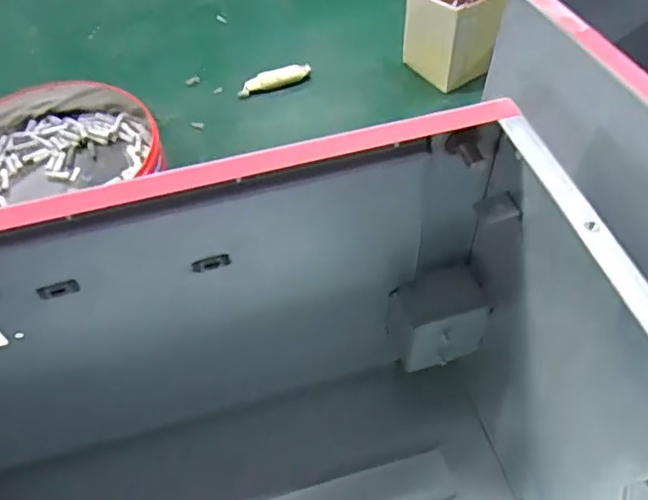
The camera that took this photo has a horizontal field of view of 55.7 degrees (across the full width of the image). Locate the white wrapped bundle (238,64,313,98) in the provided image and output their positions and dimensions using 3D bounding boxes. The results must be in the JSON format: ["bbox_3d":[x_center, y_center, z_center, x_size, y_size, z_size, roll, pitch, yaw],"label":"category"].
[{"bbox_3d":[-0.072,-0.249,0.895,0.114,0.022,0.018,-23,55,-15],"label":"white wrapped bundle"}]

